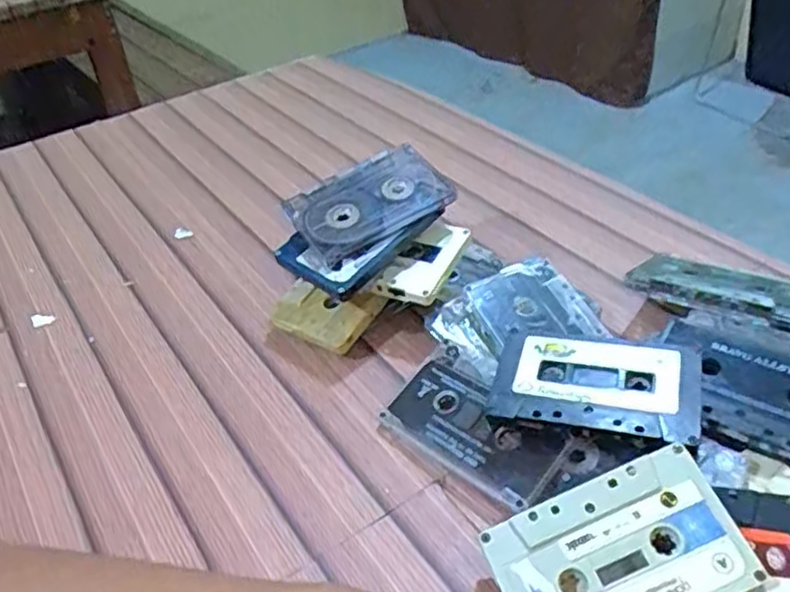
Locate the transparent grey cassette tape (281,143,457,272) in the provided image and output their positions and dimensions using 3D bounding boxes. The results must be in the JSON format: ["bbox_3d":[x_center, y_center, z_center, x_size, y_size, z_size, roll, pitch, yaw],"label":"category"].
[{"bbox_3d":[-0.016,-0.062,0.455,0.104,0.012,0.063,-28,58,-13],"label":"transparent grey cassette tape"}]

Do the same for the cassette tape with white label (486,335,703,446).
[{"bbox_3d":[0.101,0.044,0.350,0.099,0.007,0.061,5,42,20],"label":"cassette tape with white label"}]

